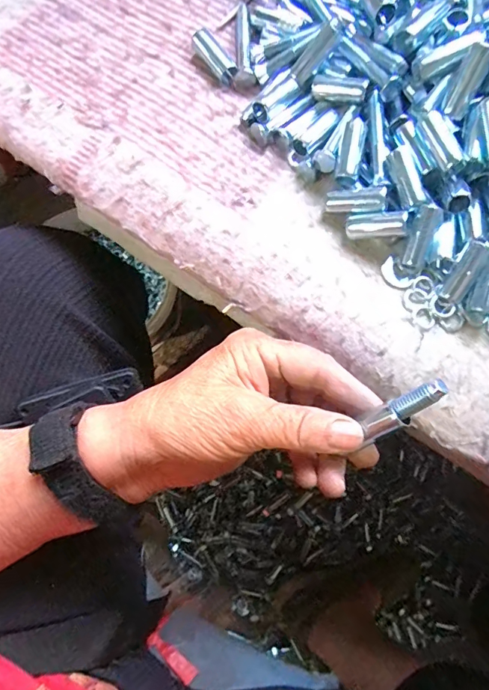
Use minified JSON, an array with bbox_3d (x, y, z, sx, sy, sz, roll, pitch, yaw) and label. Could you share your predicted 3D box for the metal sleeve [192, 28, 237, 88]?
[{"bbox_3d":[-0.019,-0.178,0.263,0.014,0.012,0.034,-32,82,-5],"label":"metal sleeve"}]

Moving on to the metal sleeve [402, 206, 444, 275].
[{"bbox_3d":[0.099,-0.058,0.237,0.014,0.011,0.037,15,110,3],"label":"metal sleeve"}]

